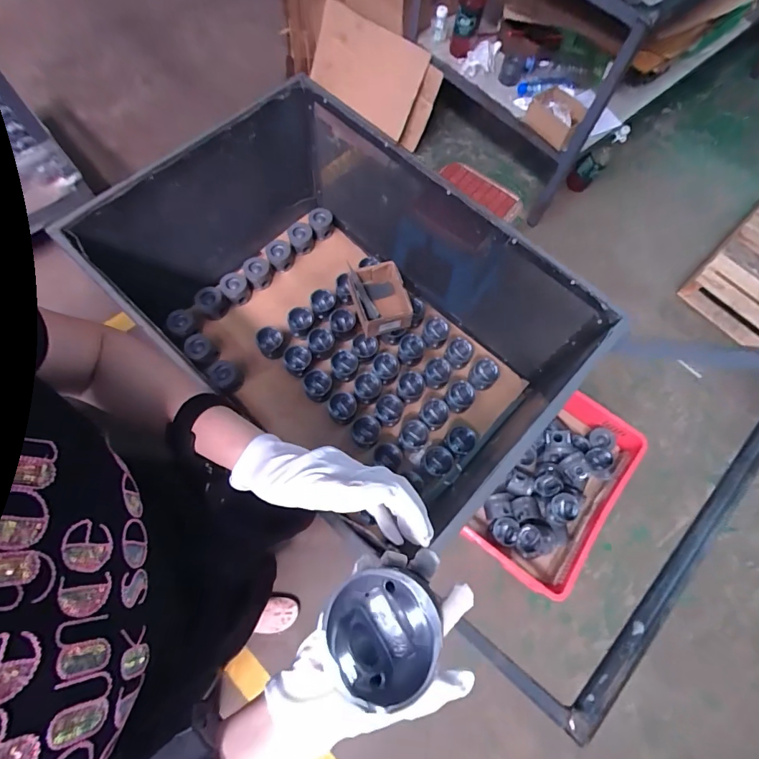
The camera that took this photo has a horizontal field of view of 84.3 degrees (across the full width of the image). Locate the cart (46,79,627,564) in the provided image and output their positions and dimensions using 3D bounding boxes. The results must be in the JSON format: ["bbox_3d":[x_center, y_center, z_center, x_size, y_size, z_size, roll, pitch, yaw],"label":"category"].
[{"bbox_3d":[-0.079,-0.191,1.213,1.134,0.546,0.874,42,73,12],"label":"cart"}]

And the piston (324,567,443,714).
[{"bbox_3d":[0.003,0.186,0.306,0.074,0.055,0.072,-13,70,-8],"label":"piston"}]

